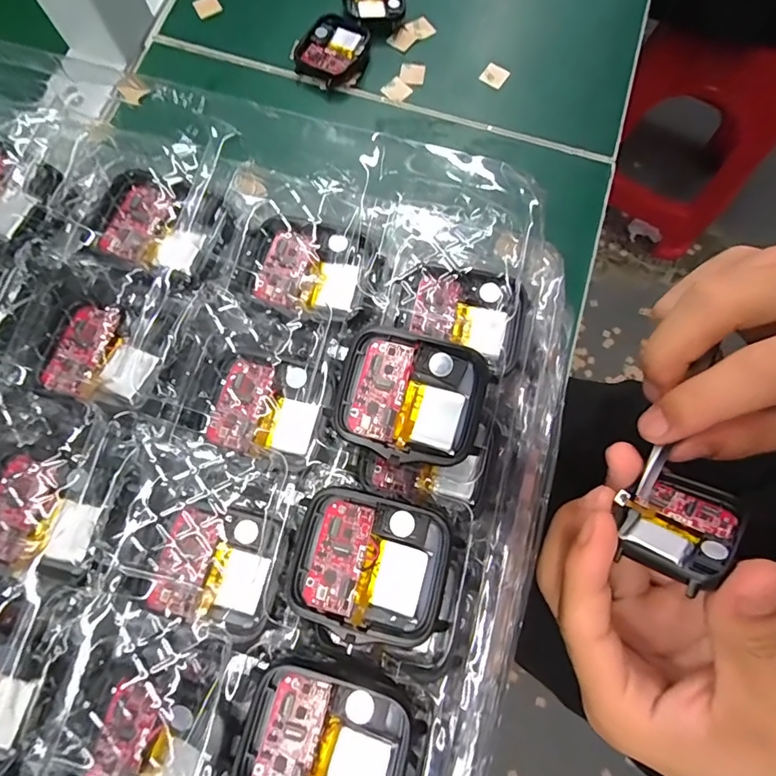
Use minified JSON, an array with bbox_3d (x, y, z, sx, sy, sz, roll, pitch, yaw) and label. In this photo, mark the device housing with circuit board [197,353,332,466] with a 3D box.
[{"bbox_3d":[-0.040,0.006,0.157,0.036,0.007,0.034,12,76,2],"label":"device housing with circuit board"}]

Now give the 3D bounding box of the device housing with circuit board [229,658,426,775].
[{"bbox_3d":[-0.017,0.096,0.123,0.045,0.007,0.037,15,77,3],"label":"device housing with circuit board"}]

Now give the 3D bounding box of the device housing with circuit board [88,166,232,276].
[{"bbox_3d":[-0.079,-0.057,0.160,0.044,0.009,0.031,17,77,4],"label":"device housing with circuit board"}]

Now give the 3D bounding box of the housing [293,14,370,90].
[{"bbox_3d":[-0.035,-0.207,0.287,0.041,0.012,0.044,23,77,5],"label":"housing"}]

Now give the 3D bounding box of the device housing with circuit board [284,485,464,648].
[{"bbox_3d":[-0.005,0.050,0.133,0.044,0.007,0.037,13,77,3],"label":"device housing with circuit board"}]

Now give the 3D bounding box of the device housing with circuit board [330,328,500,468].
[{"bbox_3d":[0.007,0.003,0.141,0.044,0.008,0.037,16,77,3],"label":"device housing with circuit board"}]

